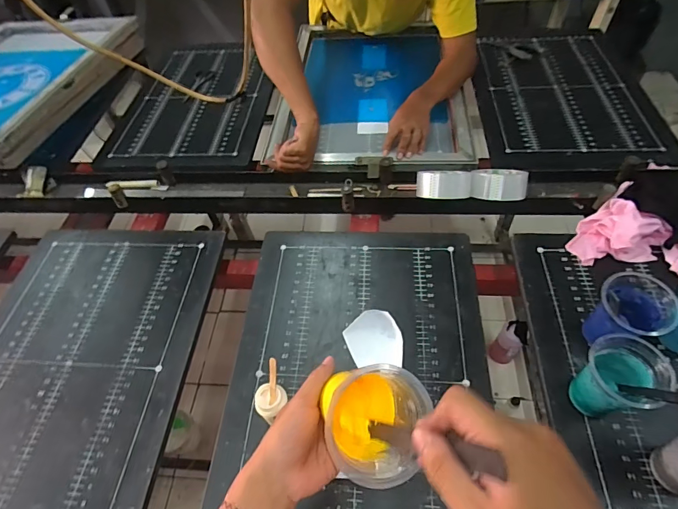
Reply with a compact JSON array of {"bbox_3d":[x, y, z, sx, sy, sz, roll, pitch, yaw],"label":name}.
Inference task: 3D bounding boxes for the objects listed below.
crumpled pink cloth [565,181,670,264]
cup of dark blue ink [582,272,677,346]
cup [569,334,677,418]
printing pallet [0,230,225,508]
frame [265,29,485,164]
[{"bbox_3d":[0.486,-0.035,0.701,0.147,0.051,0.126,-23,55,-11],"label":"crumpled pink cloth"},{"bbox_3d":[0.395,0.091,0.560,0.093,0.113,0.087,-3,54,4],"label":"cup of dark blue ink"},{"bbox_3d":[0.355,0.164,0.519,0.077,0.119,0.086,-12,54,-3],"label":"cup"},{"bbox_3d":[-0.449,0.194,0.653,0.402,0.023,0.587,2,57,5],"label":"printing pallet"},{"bbox_3d":[0.090,-0.430,1.029,0.462,0.038,0.614,3,57,5],"label":"frame"}]

